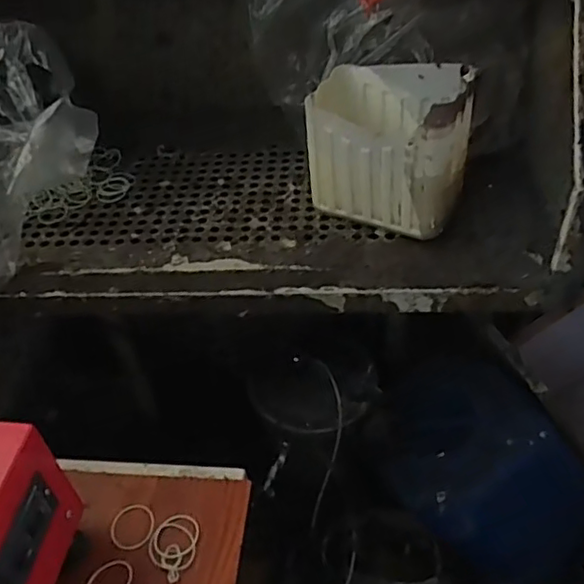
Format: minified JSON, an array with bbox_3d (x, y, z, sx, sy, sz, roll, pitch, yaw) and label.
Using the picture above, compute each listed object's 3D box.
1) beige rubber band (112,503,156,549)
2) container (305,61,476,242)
[{"bbox_3d":[-0.173,0.254,0.671,0.047,0.004,0.048,-3,45,3],"label":"beige rubber band"},{"bbox_3d":[0.129,-0.185,0.828,0.195,0.195,0.144,22,52,26],"label":"container"}]

